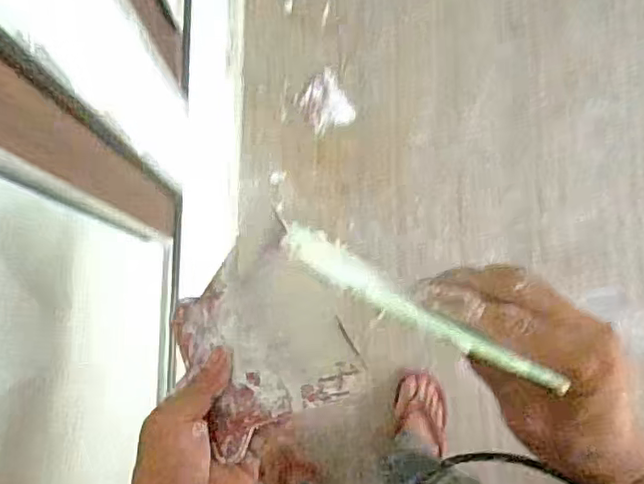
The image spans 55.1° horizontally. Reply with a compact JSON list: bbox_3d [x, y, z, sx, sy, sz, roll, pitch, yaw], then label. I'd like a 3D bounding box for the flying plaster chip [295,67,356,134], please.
[{"bbox_3d":[0.003,-0.271,1.198,0.093,0.007,0.115,-26,84,-2],"label":"flying plaster chip"}]

